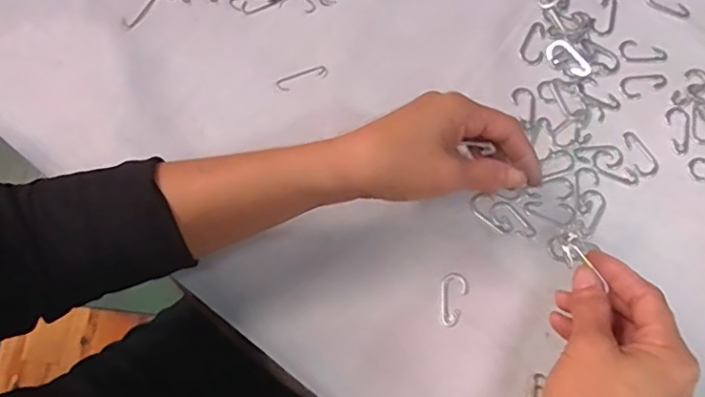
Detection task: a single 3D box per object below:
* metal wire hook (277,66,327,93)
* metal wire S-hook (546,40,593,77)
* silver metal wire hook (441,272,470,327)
[{"bbox_3d":[-0.039,-0.094,0.429,0.041,0.004,0.011,-21,78,-3],"label":"metal wire hook"},{"bbox_3d":[0.169,-0.108,0.427,0.019,0.004,0.036,-42,80,-7],"label":"metal wire S-hook"},{"bbox_3d":[0.070,0.071,0.387,0.018,0.004,0.037,20,79,5],"label":"silver metal wire hook"}]

